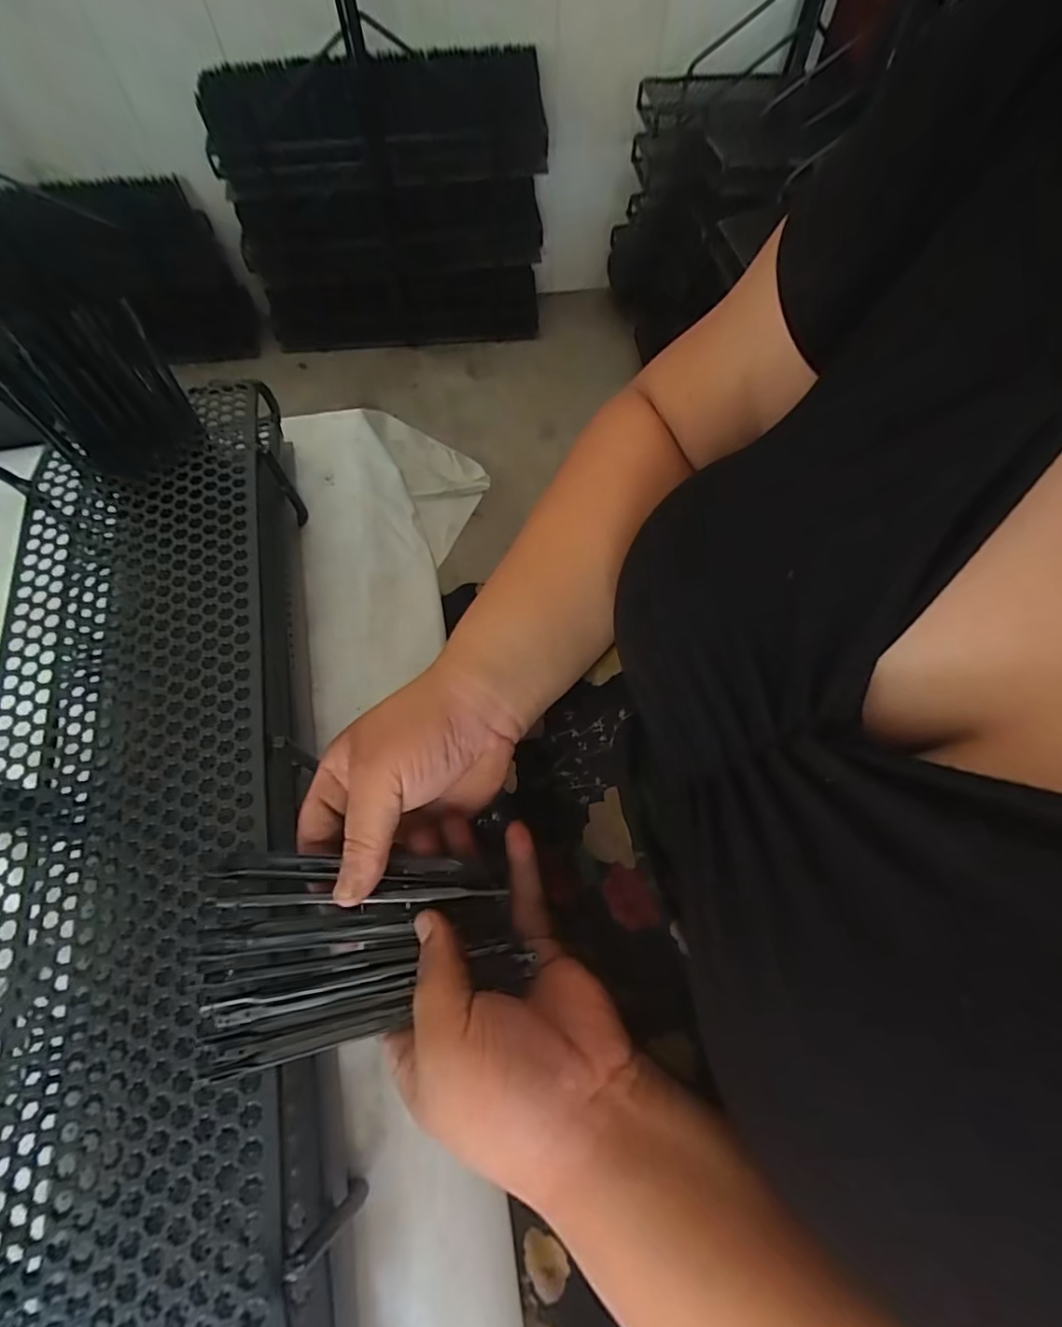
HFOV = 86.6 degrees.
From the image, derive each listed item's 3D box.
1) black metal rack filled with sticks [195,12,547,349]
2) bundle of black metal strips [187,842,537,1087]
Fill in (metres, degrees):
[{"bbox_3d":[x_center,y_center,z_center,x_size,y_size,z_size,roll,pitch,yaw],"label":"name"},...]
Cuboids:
[{"bbox_3d":[-0.283,-0.954,1.186,0.614,0.491,0.230,-13,65,-6],"label":"black metal rack filled with sticks"},{"bbox_3d":[-0.079,0.121,0.253,0.140,0.027,0.081,-11,65,-7],"label":"bundle of black metal strips"}]

